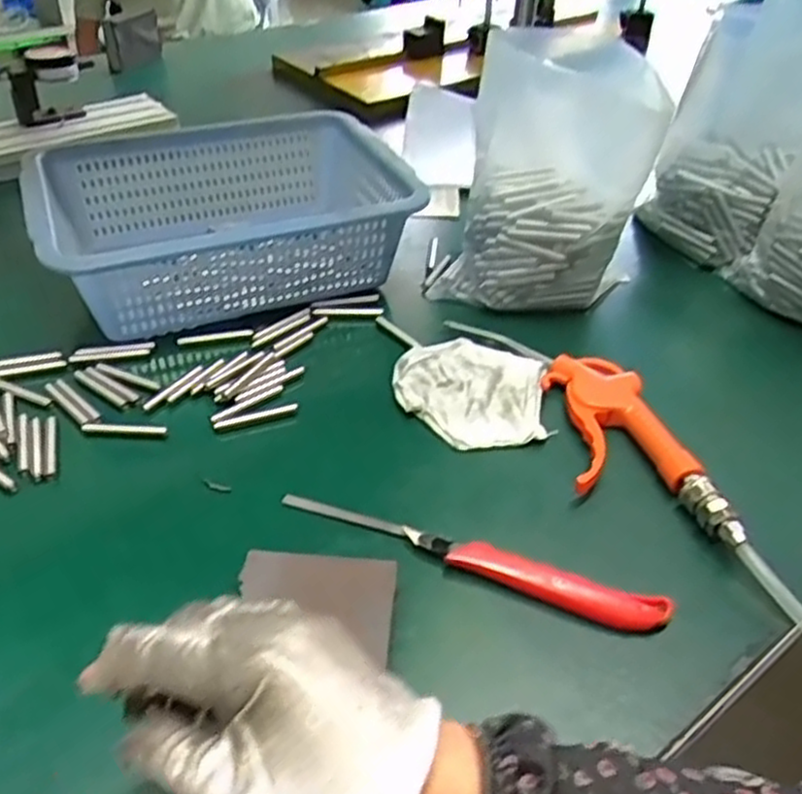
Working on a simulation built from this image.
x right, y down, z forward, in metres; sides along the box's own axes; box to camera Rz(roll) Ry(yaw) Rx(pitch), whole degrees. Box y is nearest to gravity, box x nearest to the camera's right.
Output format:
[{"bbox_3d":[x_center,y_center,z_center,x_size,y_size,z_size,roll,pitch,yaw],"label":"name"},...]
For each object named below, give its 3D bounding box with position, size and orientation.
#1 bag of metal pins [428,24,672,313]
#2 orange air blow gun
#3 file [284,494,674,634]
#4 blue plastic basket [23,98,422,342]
[{"bbox_3d":[0.114,-0.174,0.620,0.151,0.193,0.111,5,38,3],"label":"bag of metal pins"},{"bbox_3d":[0.149,0.031,0.511,0.080,0.032,0.179,-1,38,-4],"label":"orange air blow gun"},{"bbox_3d":[0.036,0.091,0.441,0.227,0.019,0.022,15,40,17],"label":"file"},{"bbox_3d":[-0.156,-0.157,0.672,0.294,0.096,0.219,-12,40,-17],"label":"blue plastic basket"}]

